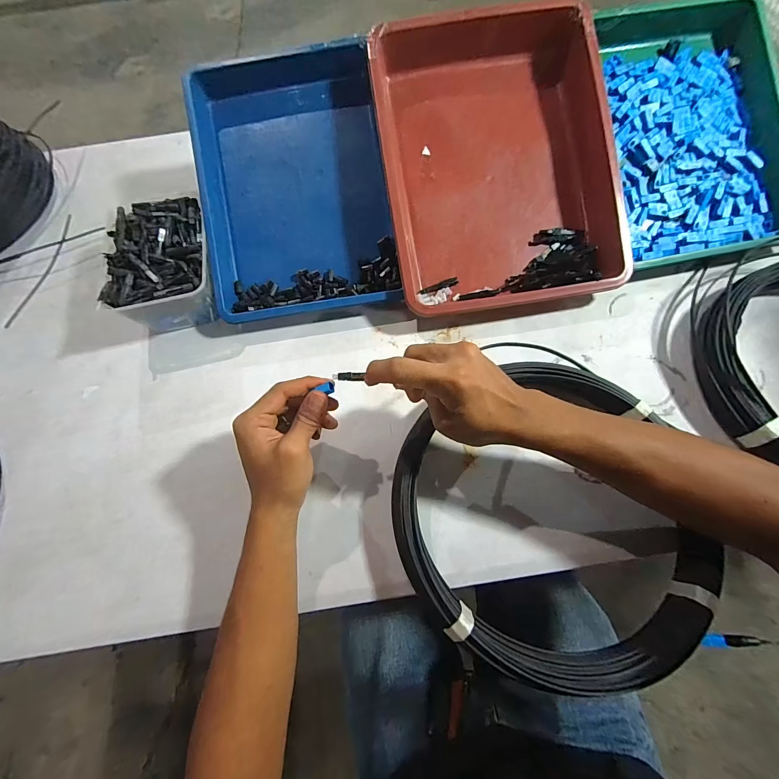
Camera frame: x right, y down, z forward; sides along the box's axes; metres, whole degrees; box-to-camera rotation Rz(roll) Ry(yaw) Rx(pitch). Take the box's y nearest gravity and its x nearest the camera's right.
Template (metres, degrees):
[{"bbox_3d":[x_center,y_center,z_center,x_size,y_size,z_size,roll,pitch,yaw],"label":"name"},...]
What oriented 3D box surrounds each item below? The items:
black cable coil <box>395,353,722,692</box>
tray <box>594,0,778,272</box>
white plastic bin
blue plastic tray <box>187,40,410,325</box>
[{"bbox_3d":[0.149,0.108,0.327,0.284,0.036,0.256,-33,69,-11],"label":"black cable coil"},{"bbox_3d":[0.387,-0.323,0.446,0.215,0.050,0.327,-8,89,3],"label":"tray"},{"bbox_3d":[-0.276,-0.153,0.452,0.118,0.082,0.166,-11,67,-2],"label":"white plastic bin"},{"bbox_3d":[-0.118,-0.259,0.449,0.227,0.058,0.326,-9,90,-4],"label":"blue plastic tray"}]

